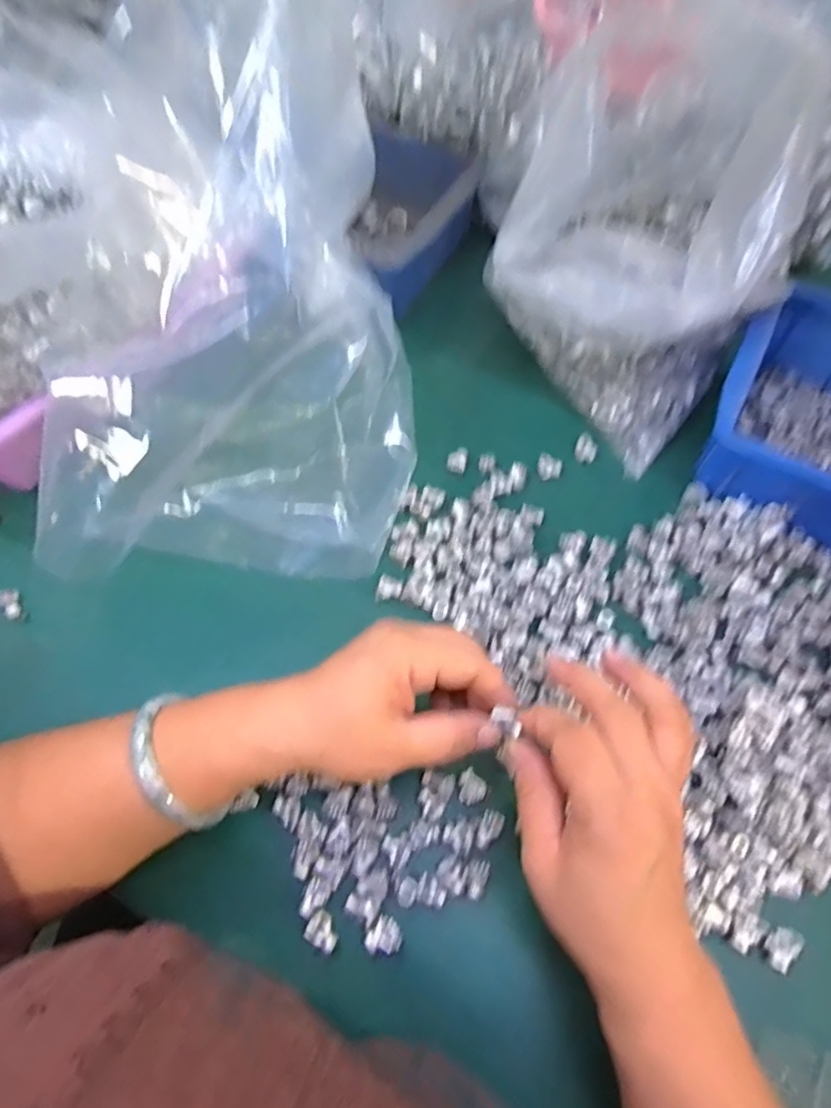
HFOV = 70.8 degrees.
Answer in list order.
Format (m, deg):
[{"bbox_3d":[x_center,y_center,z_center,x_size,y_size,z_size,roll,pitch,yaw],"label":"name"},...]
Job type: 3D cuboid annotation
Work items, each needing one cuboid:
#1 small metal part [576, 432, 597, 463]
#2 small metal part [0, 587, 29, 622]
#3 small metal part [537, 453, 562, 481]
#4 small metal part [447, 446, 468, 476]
[{"bbox_3d":[0.131,-0.081,0.449,0.016,0.009,0.020,20,64,10],"label":"small metal part"},{"bbox_3d":[-0.268,0.033,0.386,0.013,0.006,0.028,-28,66,-14],"label":"small metal part"},{"bbox_3d":[0.101,-0.065,0.440,0.018,0.010,0.016,20,64,10],"label":"small metal part"},{"bbox_3d":[0.032,-0.071,0.445,0.015,0.008,0.021,11,63,5],"label":"small metal part"}]

